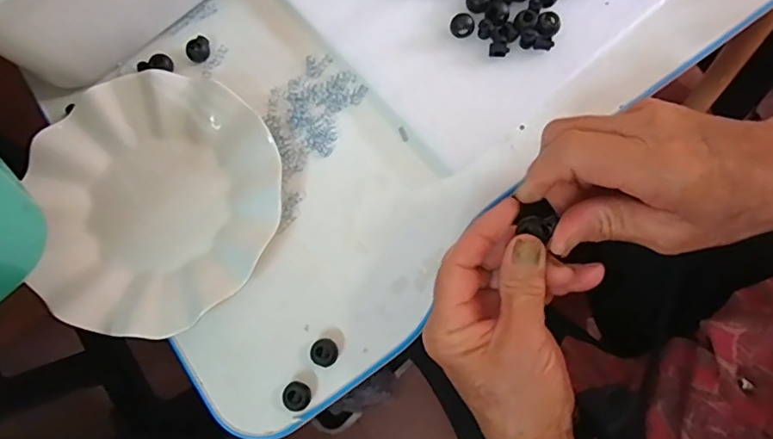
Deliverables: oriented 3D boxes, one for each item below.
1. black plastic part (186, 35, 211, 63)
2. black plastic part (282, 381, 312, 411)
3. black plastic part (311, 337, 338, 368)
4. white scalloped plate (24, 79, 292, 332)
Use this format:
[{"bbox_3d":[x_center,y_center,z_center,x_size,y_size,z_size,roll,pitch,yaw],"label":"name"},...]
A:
[{"bbox_3d":[-0.147,-0.133,0.396,0.019,0.007,0.017,-33,75,-6],"label":"black plastic part"},{"bbox_3d":[-0.057,0.112,0.322,0.017,0.011,0.017,-1,75,3],"label":"black plastic part"},{"bbox_3d":[-0.040,0.086,0.330,0.017,0.012,0.017,-1,75,3],"label":"black plastic part"},{"bbox_3d":[-0.165,-0.016,0.352,0.176,0.022,0.177,-1,75,3],"label":"white scalloped plate"}]

